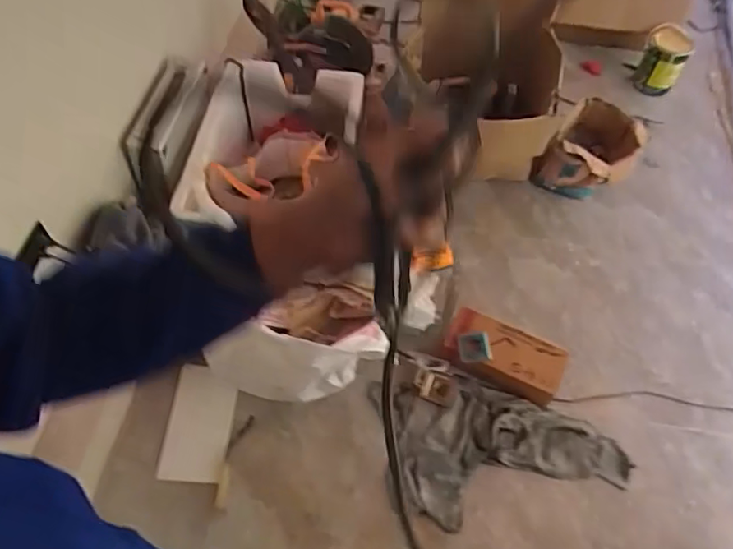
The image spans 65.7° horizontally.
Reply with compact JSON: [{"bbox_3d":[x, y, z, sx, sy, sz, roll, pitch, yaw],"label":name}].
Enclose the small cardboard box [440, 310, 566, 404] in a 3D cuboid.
[{"bbox_3d":[0.411,0.247,1.709,0.348,0.130,0.180,20,59,9],"label":"small cardboard box"}]

